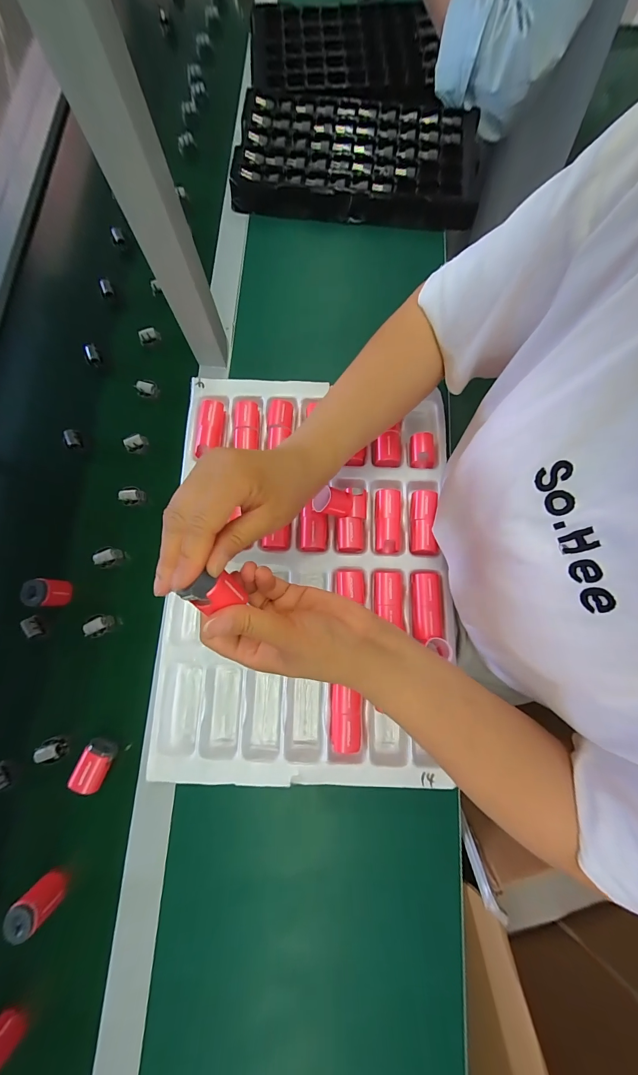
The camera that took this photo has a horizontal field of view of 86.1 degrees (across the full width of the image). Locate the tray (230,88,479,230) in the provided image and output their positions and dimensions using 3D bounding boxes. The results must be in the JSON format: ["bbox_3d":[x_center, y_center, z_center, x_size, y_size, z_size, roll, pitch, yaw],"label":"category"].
[{"bbox_3d":[0.064,-0.596,0.525,0.358,0.031,0.234,7,77,1],"label":"tray"}]

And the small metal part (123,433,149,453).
[{"bbox_3d":[-0.237,-0.121,0.440,0.029,0.017,0.018,-12,78,-3],"label":"small metal part"}]

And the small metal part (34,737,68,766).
[{"bbox_3d":[-0.285,0.227,0.363,0.026,0.013,0.023,-25,79,-6],"label":"small metal part"}]

